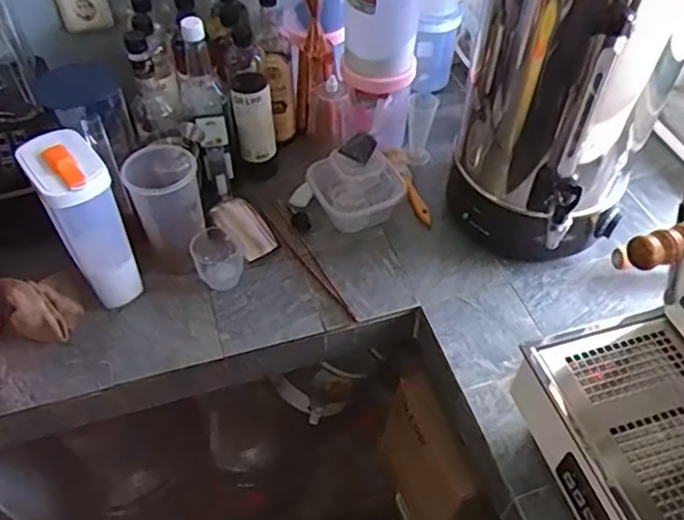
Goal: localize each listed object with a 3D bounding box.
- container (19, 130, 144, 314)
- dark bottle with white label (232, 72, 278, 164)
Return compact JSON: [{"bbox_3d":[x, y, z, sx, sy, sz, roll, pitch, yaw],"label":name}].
[{"bbox_3d":[-0.344,-0.043,0.816,0.083,0.243,0.117,-31,56,-24],"label":"container"},{"bbox_3d":[-0.149,-0.239,1.006,0.068,0.138,0.082,-7,50,-6],"label":"dark bottle with white label"}]

